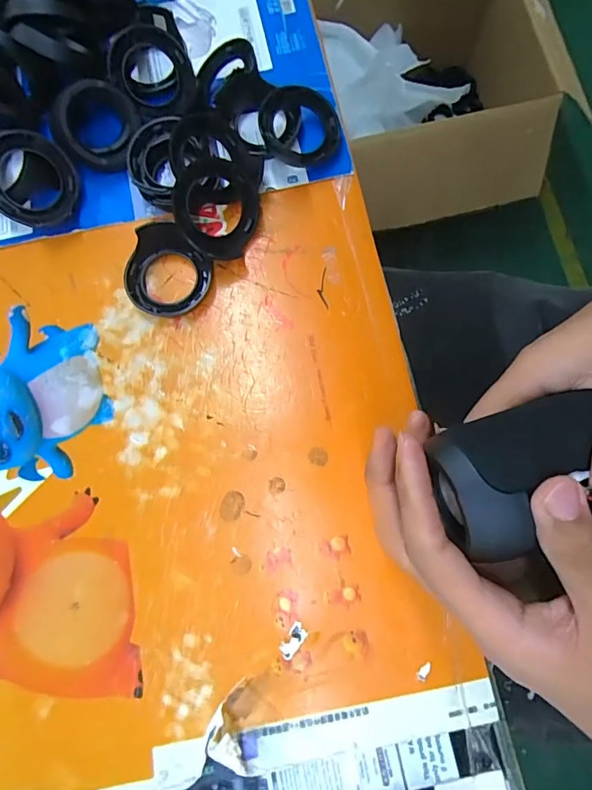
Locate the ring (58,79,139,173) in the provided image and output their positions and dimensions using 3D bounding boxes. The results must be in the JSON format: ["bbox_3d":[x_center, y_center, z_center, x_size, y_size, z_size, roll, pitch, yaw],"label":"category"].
[{"bbox_3d":[-0.150,-0.202,0.338,0.053,0.017,0.059,16,98,-22],"label":"ring"}]

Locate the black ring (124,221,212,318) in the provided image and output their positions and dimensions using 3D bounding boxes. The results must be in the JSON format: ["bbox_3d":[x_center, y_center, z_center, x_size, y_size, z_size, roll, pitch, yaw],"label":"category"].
[{"bbox_3d":[-0.099,-0.092,0.331,0.060,0.012,0.074,-42,80,-7],"label":"black ring"}]

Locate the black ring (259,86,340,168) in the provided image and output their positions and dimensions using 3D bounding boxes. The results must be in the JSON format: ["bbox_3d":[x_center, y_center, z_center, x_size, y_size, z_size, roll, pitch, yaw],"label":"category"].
[{"bbox_3d":[0.002,-0.203,0.344,0.060,0.017,0.058,-1,83,-12],"label":"black ring"}]

